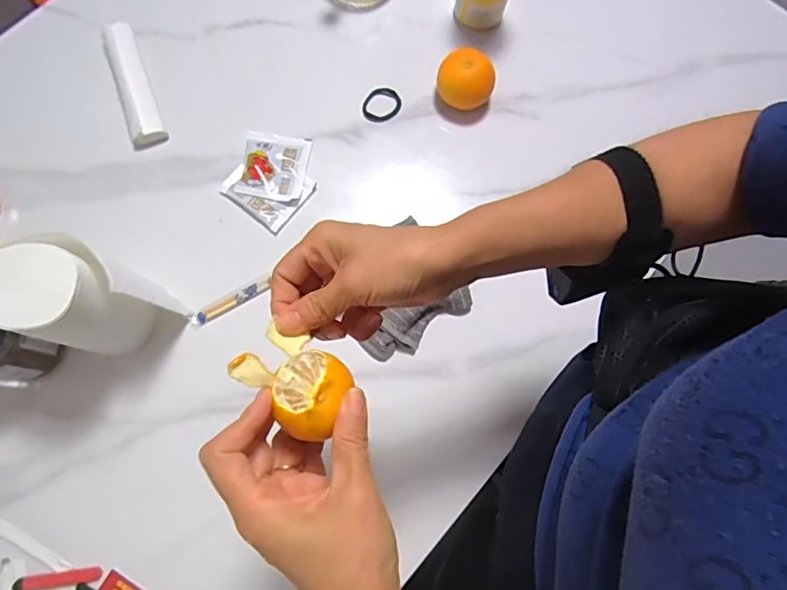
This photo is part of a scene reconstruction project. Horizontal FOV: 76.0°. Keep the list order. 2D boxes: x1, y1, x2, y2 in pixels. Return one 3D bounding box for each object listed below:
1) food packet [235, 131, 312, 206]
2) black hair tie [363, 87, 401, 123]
[{"bbox_3d":[-0.142,-0.152,0.595,0.075,0.012,0.087,8,76,0],"label":"food packet"},{"bbox_3d":[-0.013,-0.238,0.627,0.040,0.009,0.052,38,78,7],"label":"black hair tie"}]

